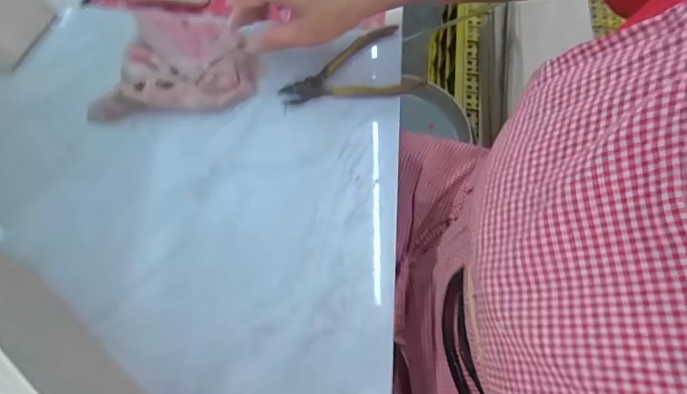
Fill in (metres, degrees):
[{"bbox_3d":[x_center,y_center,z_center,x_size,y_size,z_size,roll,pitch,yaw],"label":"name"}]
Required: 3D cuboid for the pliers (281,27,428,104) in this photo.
[{"bbox_3d":[0.005,-0.130,0.454,0.147,0.014,0.083,-22,71,-11],"label":"pliers"}]

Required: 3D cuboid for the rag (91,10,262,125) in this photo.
[{"bbox_3d":[-0.176,-0.145,0.444,0.158,0.032,0.114,-7,68,-4],"label":"rag"}]

